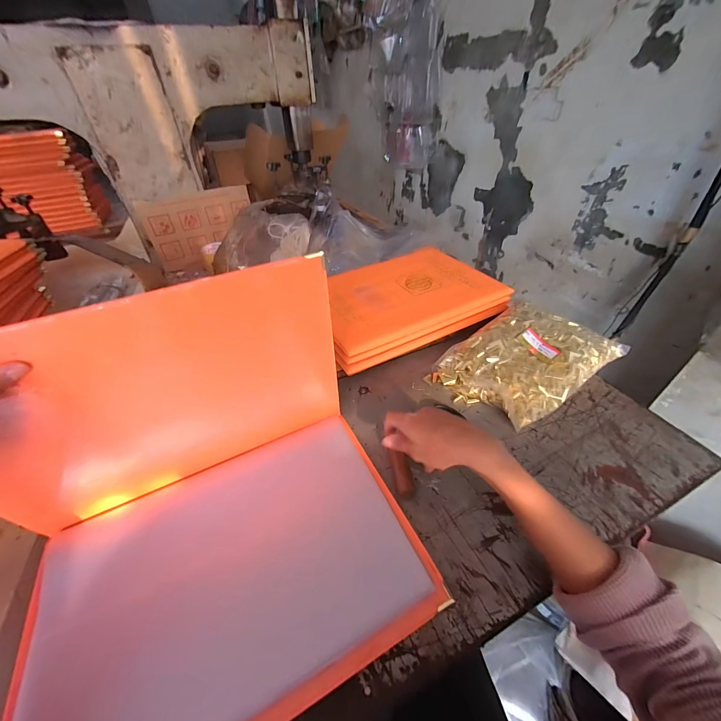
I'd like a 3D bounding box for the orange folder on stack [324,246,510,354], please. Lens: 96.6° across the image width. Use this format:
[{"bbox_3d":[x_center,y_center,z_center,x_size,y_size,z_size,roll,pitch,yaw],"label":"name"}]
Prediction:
[{"bbox_3d":[0.077,-0.134,0.598,0.333,0.015,0.239,-21,44,-20],"label":"orange folder on stack"}]

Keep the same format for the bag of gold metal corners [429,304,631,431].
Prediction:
[{"bbox_3d":[0.255,-0.009,0.496,0.252,0.062,0.173,-27,47,-26],"label":"bag of gold metal corners"}]

